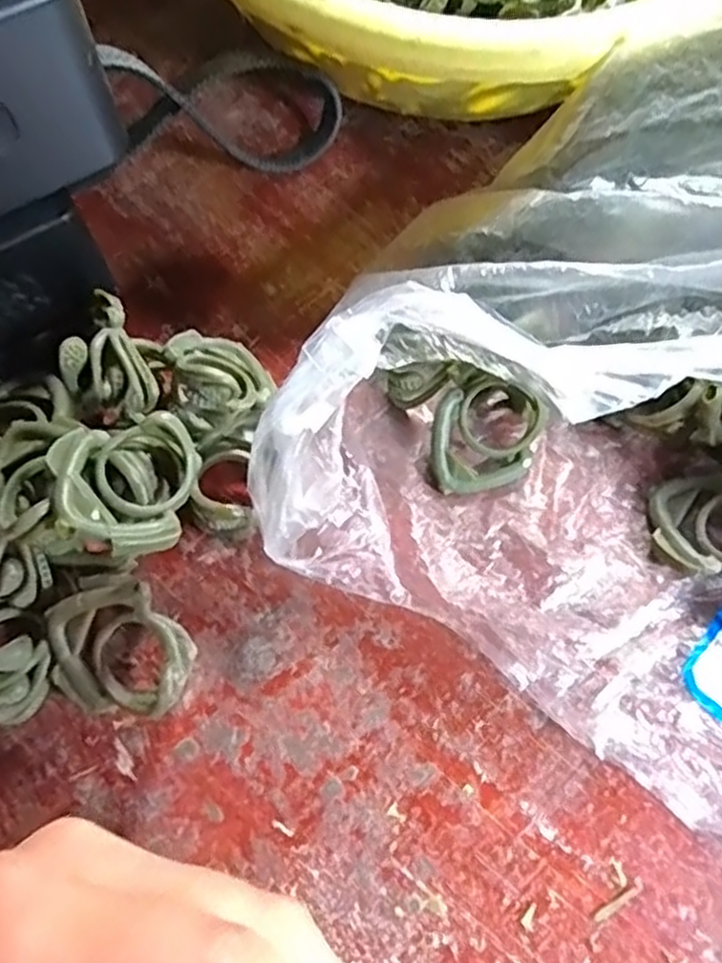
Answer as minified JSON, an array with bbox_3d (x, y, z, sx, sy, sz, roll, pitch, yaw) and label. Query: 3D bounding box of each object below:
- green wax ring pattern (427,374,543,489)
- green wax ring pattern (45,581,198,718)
[{"bbox_3d":[0.034,-0.012,0.203,0.029,0.025,0.029,28,71,11],"label":"green wax ring pattern"},{"bbox_3d":[-0.060,0.043,0.182,0.035,0.022,0.030,-5,68,-2],"label":"green wax ring pattern"}]

